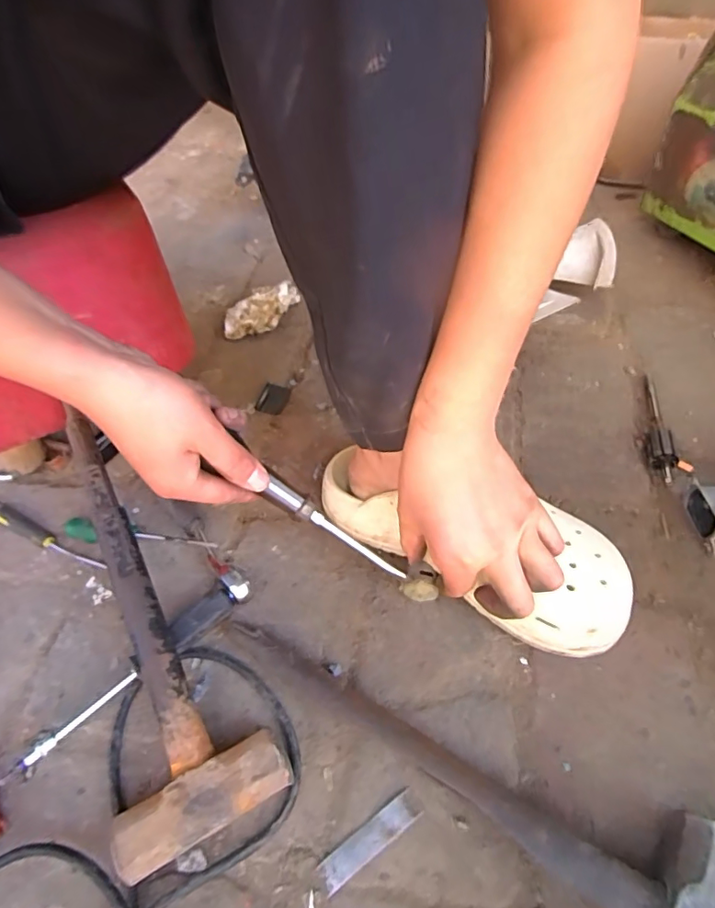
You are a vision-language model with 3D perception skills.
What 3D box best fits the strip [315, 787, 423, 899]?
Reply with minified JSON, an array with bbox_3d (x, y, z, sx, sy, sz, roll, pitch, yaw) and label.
[{"bbox_3d":[0.007,0.233,0.316,0.067,0.004,0.017,-33,49,-14],"label":"strip"}]

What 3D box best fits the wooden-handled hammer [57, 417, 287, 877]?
[{"bbox_3d":[-0.158,0.120,0.369,0.104,0.086,0.283,-28,53,-17],"label":"wooden-handled hammer"}]

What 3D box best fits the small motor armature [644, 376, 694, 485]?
[{"bbox_3d":[0.291,-0.031,0.496,0.032,0.016,0.135,7,51,12],"label":"small motor armature"}]

